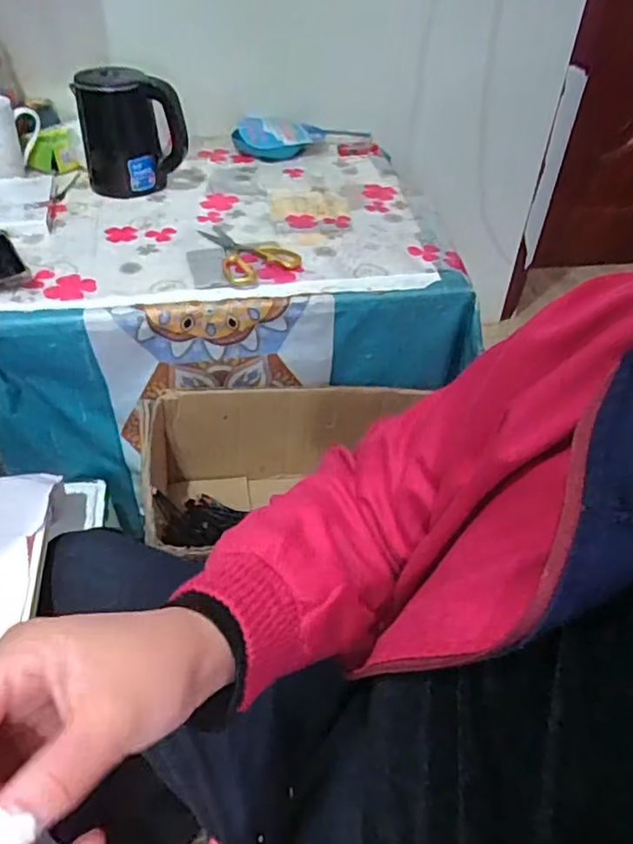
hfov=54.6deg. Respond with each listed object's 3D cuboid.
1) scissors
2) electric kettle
[{"bbox_3d":[-0.098,-0.250,0.891,0.110,0.011,0.170,-17,47,-20],"label":"scissors"},{"bbox_3d":[-0.300,-0.479,1.004,0.168,0.174,0.124,-10,45,-13],"label":"electric kettle"}]

